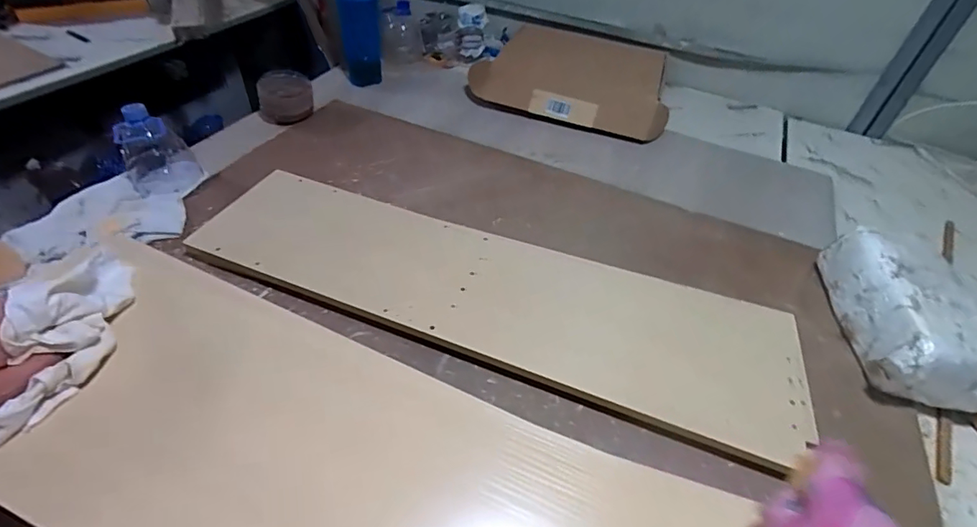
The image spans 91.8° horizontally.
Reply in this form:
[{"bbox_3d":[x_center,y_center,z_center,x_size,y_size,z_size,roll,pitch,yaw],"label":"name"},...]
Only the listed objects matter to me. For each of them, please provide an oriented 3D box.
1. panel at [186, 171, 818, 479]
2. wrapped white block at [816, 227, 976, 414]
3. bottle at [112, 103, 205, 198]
[{"bbox_3d":[-0.015,0.022,0.647,0.802,0.027,0.228,18,44,14],"label":"panel"},{"bbox_3d":[0.557,0.067,0.634,0.122,0.113,0.234,10,46,4],"label":"wrapped white block"},{"bbox_3d":[-0.546,-0.187,0.774,0.103,0.110,0.105,-27,54,-28],"label":"bottle"}]

